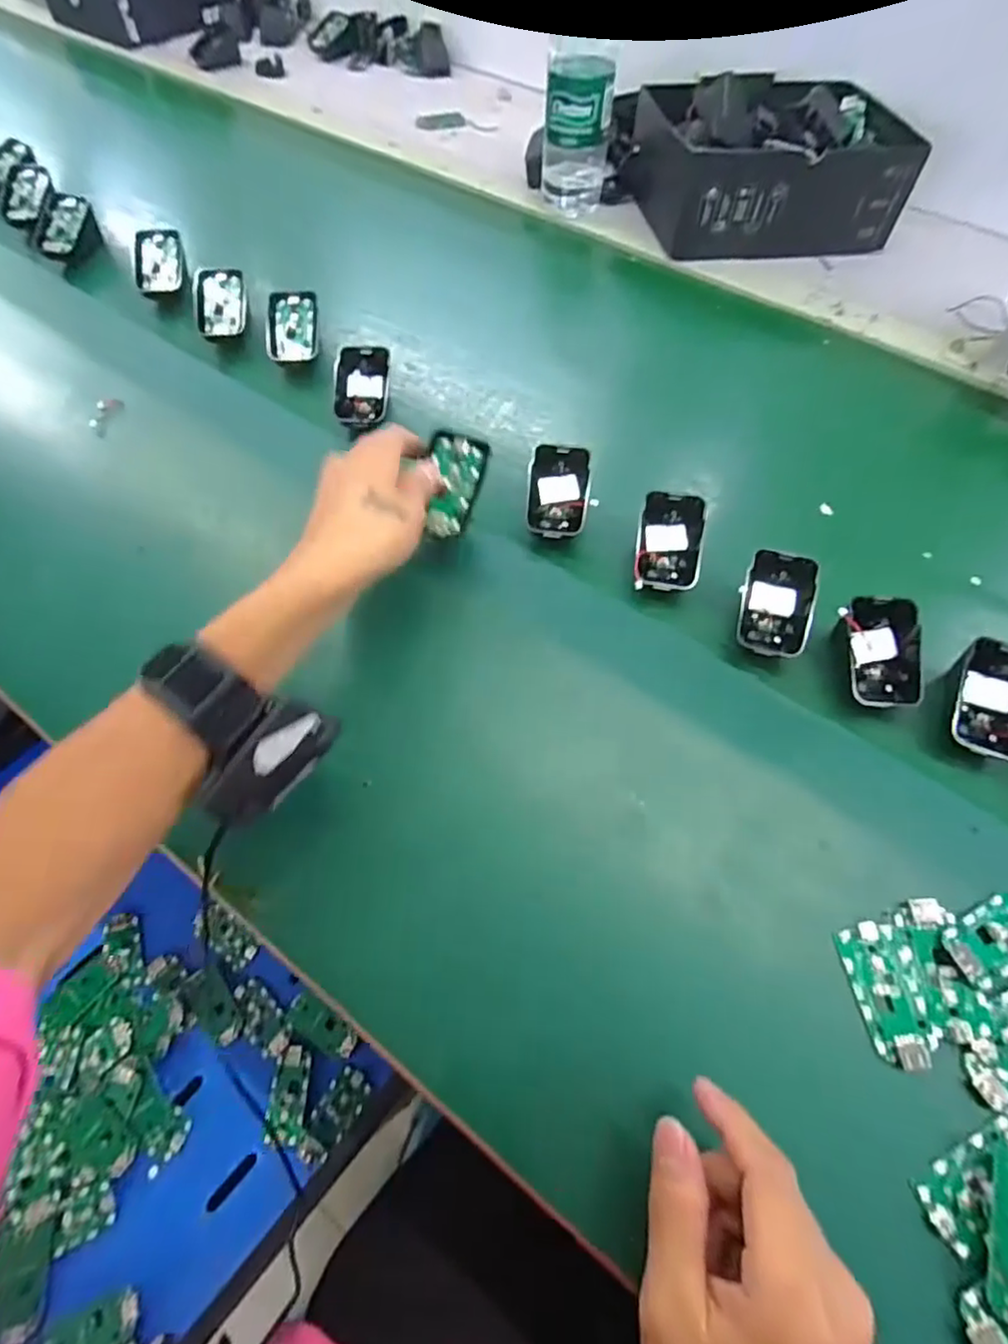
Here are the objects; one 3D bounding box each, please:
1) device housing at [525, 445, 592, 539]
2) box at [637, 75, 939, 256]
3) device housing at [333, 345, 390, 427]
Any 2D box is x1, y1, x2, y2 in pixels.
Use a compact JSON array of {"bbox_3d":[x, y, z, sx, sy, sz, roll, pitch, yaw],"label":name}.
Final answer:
[{"bbox_3d":[0.040,-0.132,0.450,0.045,0.013,0.067,6,87,4],"label":"device housing"},{"bbox_3d":[0.278,-0.525,0.640,0.259,0.091,0.179,-2,61,-2],"label":"box"},{"bbox_3d":[-0.117,-0.235,0.503,0.043,0.010,0.065,4,88,-19],"label":"device housing"}]

